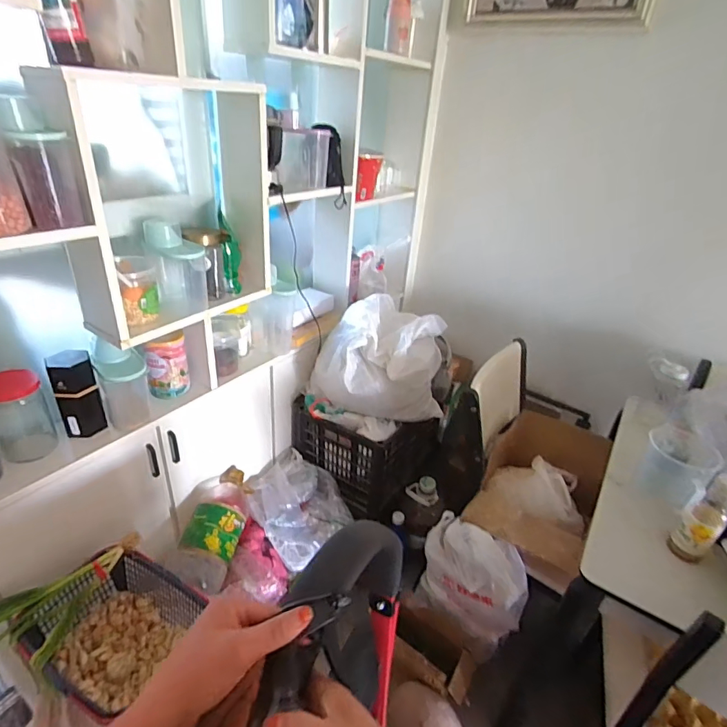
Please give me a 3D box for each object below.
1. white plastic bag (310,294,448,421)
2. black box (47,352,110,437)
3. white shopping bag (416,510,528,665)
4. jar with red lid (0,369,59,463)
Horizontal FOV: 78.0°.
[{"bbox_3d":[0.049,-0.022,1.440,0.378,0.310,0.313,-10,33,-24],"label":"white plastic bag"},{"bbox_3d":[-0.623,0.068,0.982,0.078,0.182,0.069,-14,35,-29],"label":"black box"},{"bbox_3d":[0.296,0.568,1.205,0.279,0.361,0.160,29,38,36],"label":"white shopping bag"},{"bbox_3d":[-0.706,0.111,0.927,0.094,0.197,0.087,4,30,-2],"label":"jar with red lid"}]

